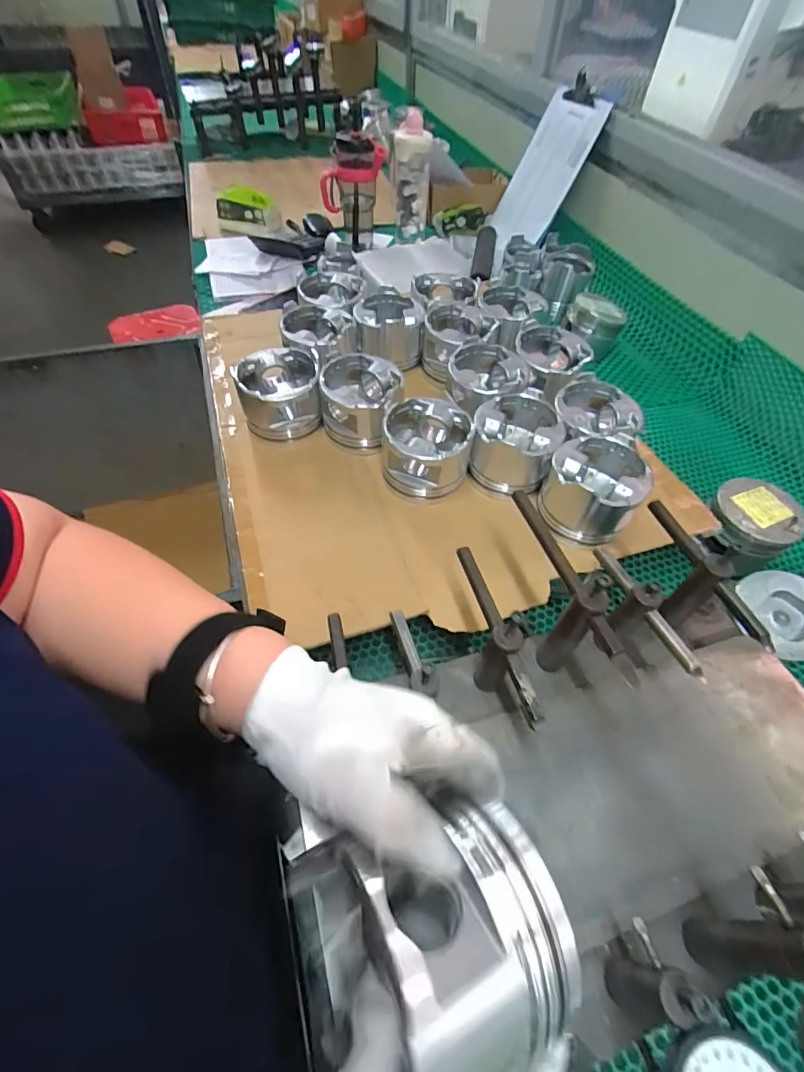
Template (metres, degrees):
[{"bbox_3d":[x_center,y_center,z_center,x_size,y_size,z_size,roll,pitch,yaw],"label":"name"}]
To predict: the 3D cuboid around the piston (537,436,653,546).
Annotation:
[{"bbox_3d":[0.206,-0.050,0.516,0.100,0.071,0.097,21,53,15],"label":"piston"}]

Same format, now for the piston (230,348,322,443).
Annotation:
[{"bbox_3d":[-0.153,-0.177,0.593,0.097,0.079,0.096,1,53,-2],"label":"piston"}]

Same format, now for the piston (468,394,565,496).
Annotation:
[{"bbox_3d":[0.133,-0.110,0.556,0.096,0.073,0.095,1,53,-2],"label":"piston"}]

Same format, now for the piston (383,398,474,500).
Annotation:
[{"bbox_3d":[0.029,-0.101,0.549,0.101,0.073,0.102,1,51,-1],"label":"piston"}]

